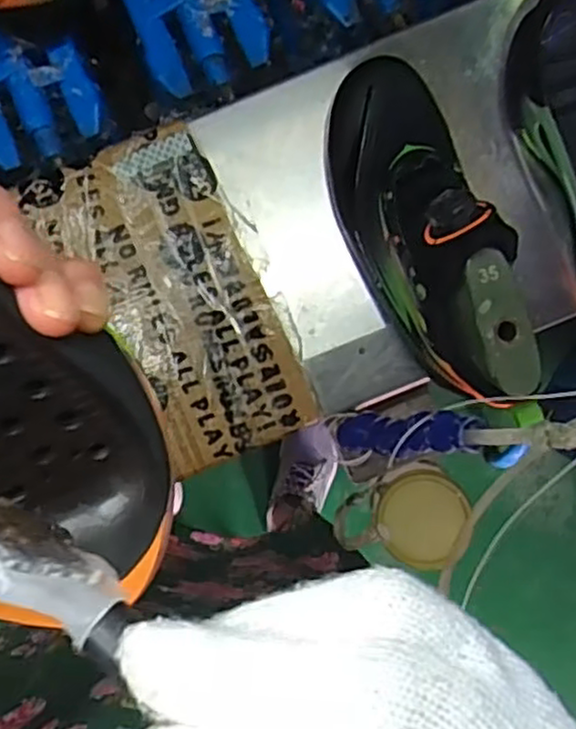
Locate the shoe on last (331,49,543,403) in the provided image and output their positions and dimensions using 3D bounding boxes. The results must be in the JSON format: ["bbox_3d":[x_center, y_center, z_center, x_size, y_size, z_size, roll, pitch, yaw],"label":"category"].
[{"bbox_3d":[0.089,-0.084,0.463,0.082,0.103,0.233,-21,68,1],"label":"shoe on last"}]

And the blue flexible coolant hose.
[{"bbox_3d":[0.071,0.043,0.452,0.020,0.122,0.026,-17,94,-29],"label":"blue flexible coolant hose"}]

